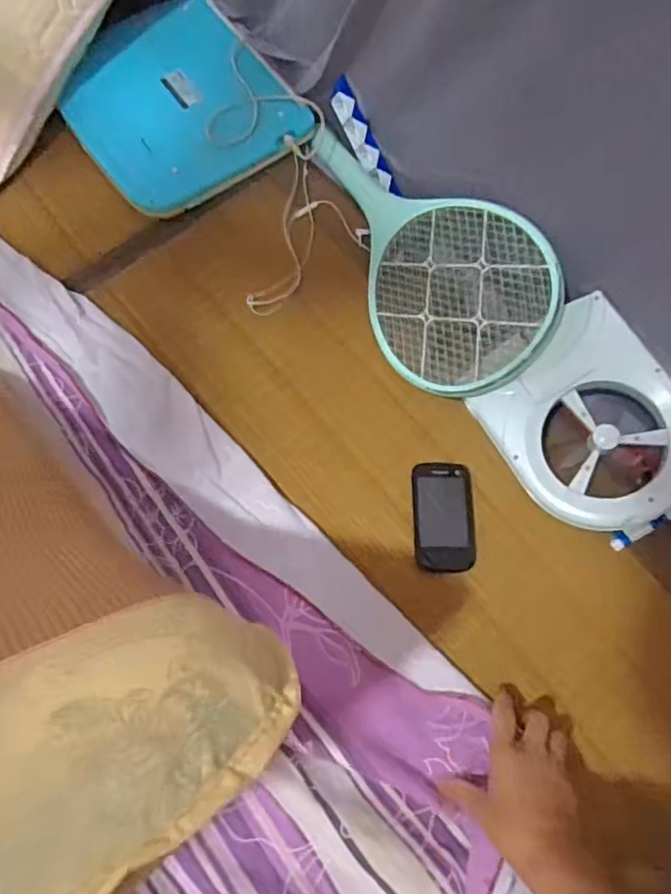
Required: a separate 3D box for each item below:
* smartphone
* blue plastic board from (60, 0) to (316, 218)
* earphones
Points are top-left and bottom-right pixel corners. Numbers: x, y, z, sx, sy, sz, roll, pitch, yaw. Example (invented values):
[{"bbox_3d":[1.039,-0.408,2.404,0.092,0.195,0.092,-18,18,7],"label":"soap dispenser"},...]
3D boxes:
[{"bbox_3d":[0.113,0.072,0.637,0.064,0.007,0.111,1,70,-2],"label":"smartphone"},{"bbox_3d":[-0.204,-0.446,0.787,0.253,0.010,0.275,-36,81,-10],"label":"blue plastic board"},{"bbox_3d":[-0.068,-0.352,0.763,0.159,0.034,0.389,-13,71,-6],"label":"earphones"}]

